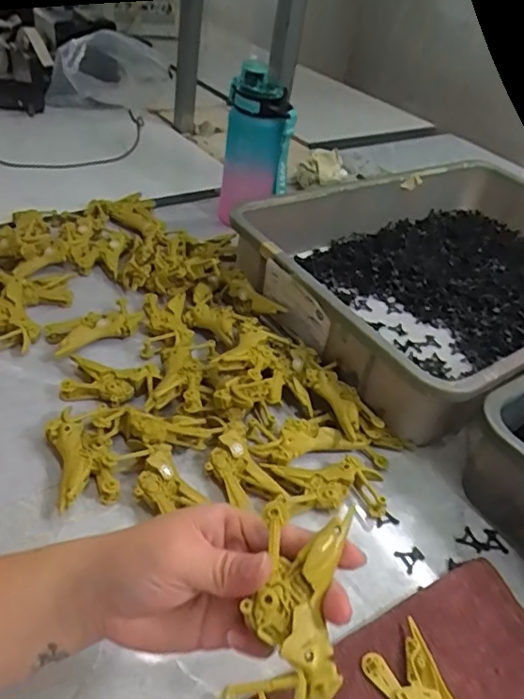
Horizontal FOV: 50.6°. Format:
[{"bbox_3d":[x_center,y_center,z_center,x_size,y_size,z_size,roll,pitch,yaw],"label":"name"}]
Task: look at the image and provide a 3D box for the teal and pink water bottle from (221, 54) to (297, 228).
[{"bbox_3d":[-0.009,-0.270,0.768,0.091,0.208,0.078,3,41,-5],"label":"teal and pink water bottle"}]

